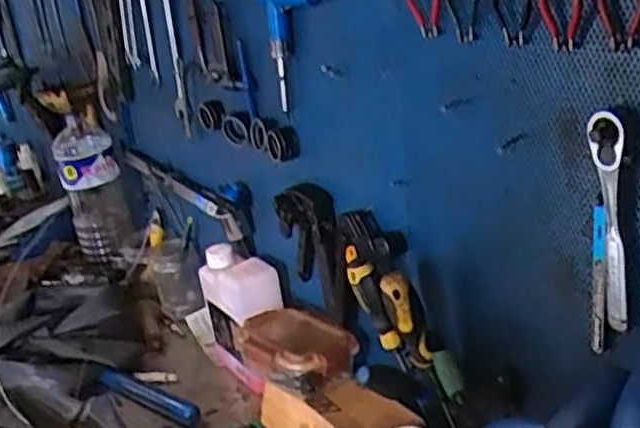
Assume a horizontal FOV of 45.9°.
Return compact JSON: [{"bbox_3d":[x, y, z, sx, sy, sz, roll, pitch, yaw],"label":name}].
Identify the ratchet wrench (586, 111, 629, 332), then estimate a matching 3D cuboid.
[{"bbox_3d":[0.212,0.008,0.557,0.032,0.167,0.017,14,29,40],"label":"ratchet wrench"}]

